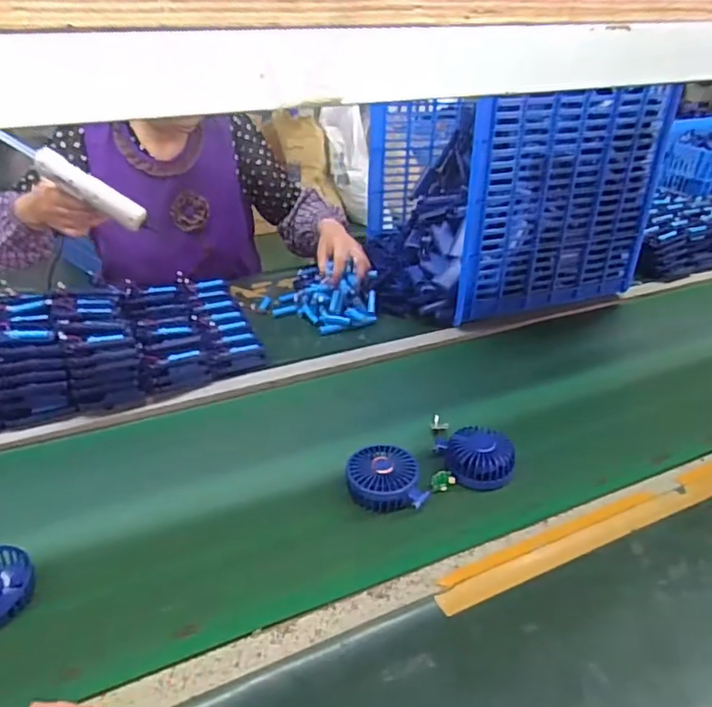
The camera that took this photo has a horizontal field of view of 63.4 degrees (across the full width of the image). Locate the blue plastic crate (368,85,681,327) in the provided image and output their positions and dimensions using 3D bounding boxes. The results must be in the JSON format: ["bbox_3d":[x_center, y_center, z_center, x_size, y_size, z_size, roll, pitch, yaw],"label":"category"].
[{"bbox_3d":[0.282,-0.362,1.178,0.376,0.394,0.471,-12,33,-18],"label":"blue plastic crate"}]

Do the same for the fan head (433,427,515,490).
[{"bbox_3d":[0.161,0.137,0.754,0.081,0.049,0.095,-16,35,-24],"label":"fan head"}]

